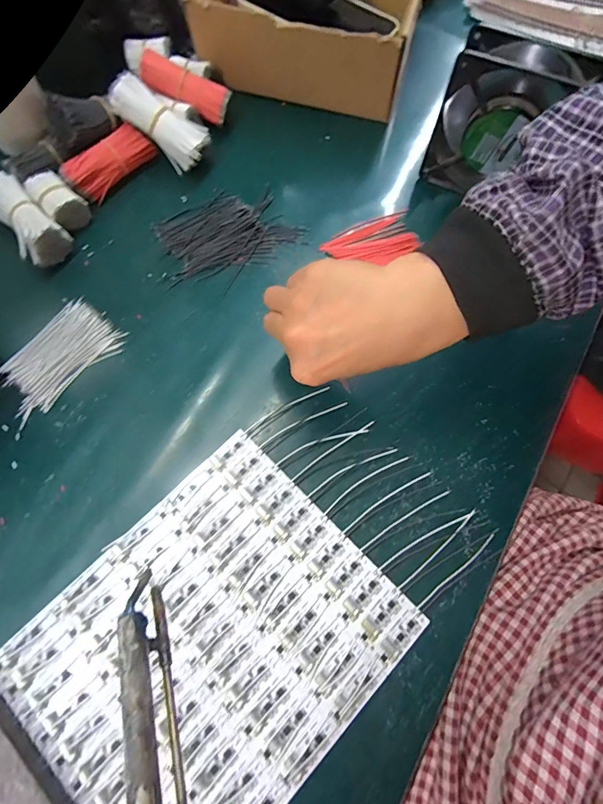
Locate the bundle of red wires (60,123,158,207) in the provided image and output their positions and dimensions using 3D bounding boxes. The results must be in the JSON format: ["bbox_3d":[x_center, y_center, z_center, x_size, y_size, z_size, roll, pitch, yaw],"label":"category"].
[{"bbox_3d":[-0.188,-0.233,0.404,0.034,0.032,0.087,40,73,12],"label":"bundle of red wires"}]

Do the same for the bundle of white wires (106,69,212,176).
[{"bbox_3d":[-0.134,-0.269,0.396,0.091,0.032,0.037,35,70,-17],"label":"bundle of white wires"}]

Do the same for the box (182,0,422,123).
[{"bbox_3d":[0.009,-0.410,0.439,0.216,0.091,0.176,13,70,3],"label":"box"}]

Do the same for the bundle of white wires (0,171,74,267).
[{"bbox_3d":[-0.252,-0.164,0.375,0.089,0.038,0.040,43,74,13],"label":"bundle of white wires"}]

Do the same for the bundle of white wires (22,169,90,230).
[{"bbox_3d":[-0.228,-0.187,0.389,0.050,0.033,0.033,41,74,12],"label":"bundle of white wires"}]

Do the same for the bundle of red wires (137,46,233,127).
[{"bbox_3d":[-0.116,-0.319,0.416,0.088,0.022,0.028,22,69,-14],"label":"bundle of red wires"}]

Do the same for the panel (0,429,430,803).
[{"bbox_3d":[-0.060,0.163,0.281,0.194,0.005,0.226,43,74,13],"label":"panel"}]

